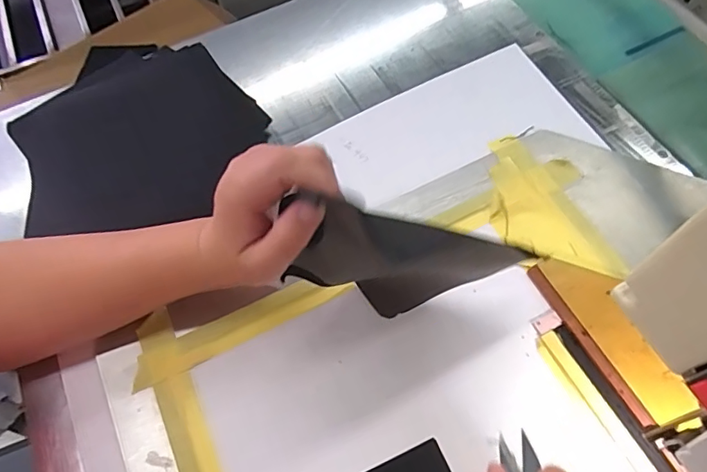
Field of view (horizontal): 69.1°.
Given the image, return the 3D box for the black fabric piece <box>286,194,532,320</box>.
[{"bbox_3d":[0.031,0.016,0.309,0.135,0.125,0.018,1,62,5],"label":"black fabric piece"}]

